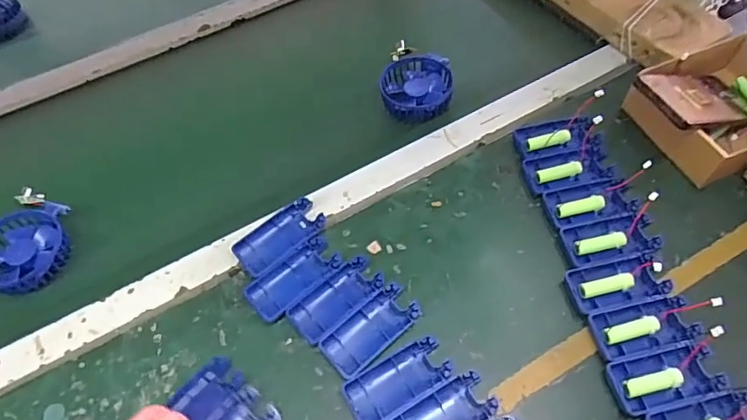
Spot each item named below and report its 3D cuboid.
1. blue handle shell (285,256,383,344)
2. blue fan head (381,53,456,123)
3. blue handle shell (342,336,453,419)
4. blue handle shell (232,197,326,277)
[{"bbox_3d":[-0.035,0.086,0.497,0.091,0.010,0.043,-35,61,-19],"label":"blue handle shell"},{"bbox_3d":[0.053,-0.154,0.640,0.086,0.024,0.094,-1,56,2],"label":"blue fan head"},{"bbox_3d":[0.022,0.153,0.455,0.091,0.017,0.047,-24,58,-13],"label":"blue handle shell"},{"bbox_3d":[-0.096,0.028,0.535,0.093,0.017,0.045,-34,61,-19],"label":"blue handle shell"}]

